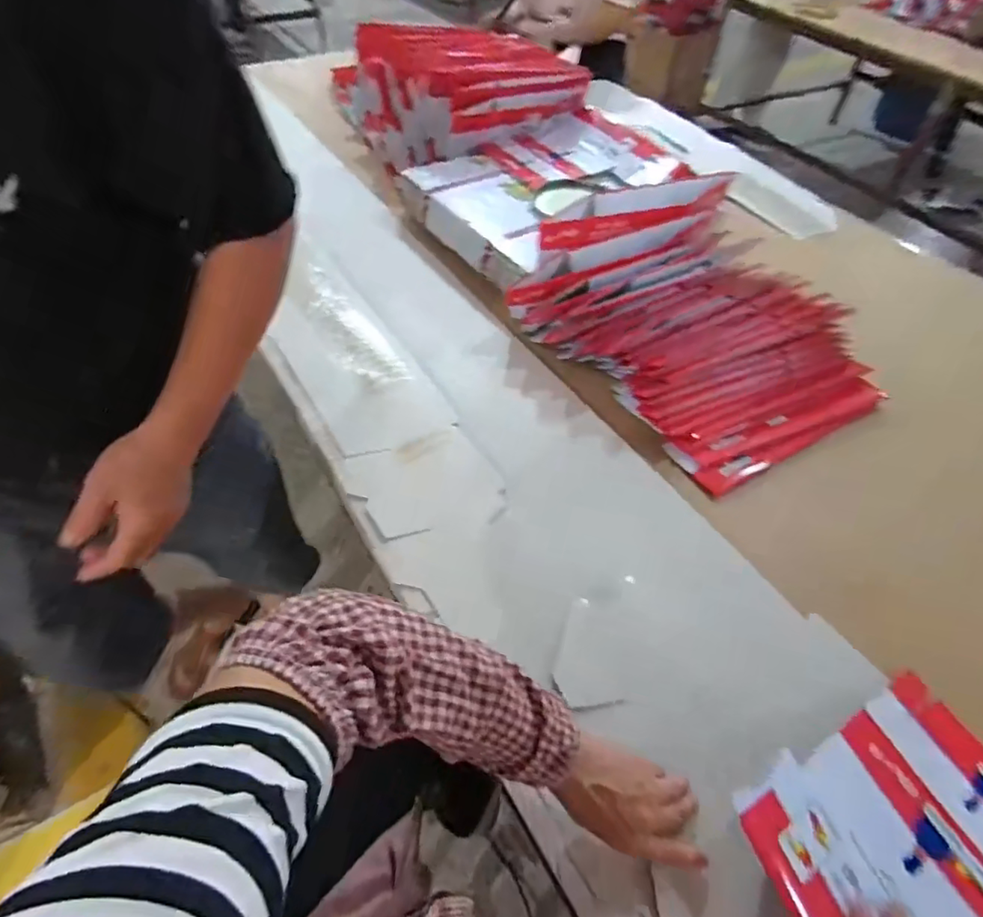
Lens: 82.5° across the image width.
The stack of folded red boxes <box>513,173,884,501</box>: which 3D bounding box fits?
[{"bbox_3d":[0.312,-0.217,0.837,0.358,0.183,0.480,-30,57,-24],"label":"stack of folded red boxes"}]

